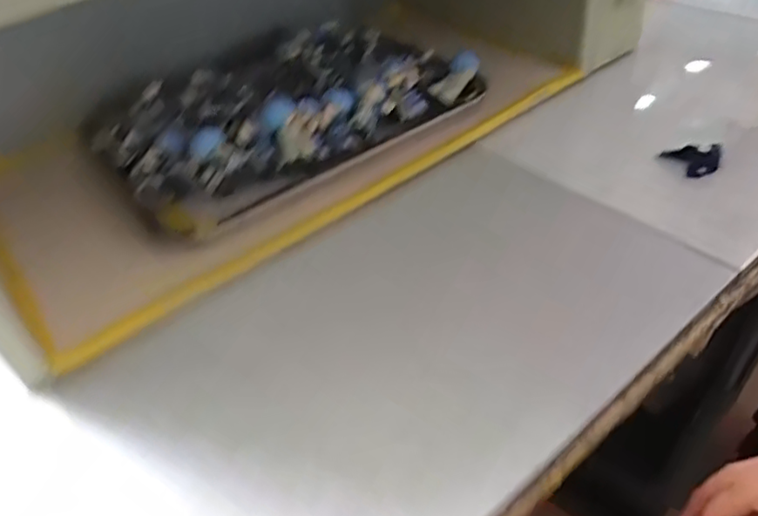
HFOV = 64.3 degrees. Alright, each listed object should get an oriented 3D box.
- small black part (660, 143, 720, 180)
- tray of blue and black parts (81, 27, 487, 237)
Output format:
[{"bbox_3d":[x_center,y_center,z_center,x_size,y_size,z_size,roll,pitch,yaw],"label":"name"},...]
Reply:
[{"bbox_3d":[0.260,-0.083,0.502,0.044,0.021,0.027,13,45,21],"label":"small black part"},{"bbox_3d":[-0.087,-0.151,0.589,0.351,0.066,0.238,-26,45,-21],"label":"tray of blue and black parts"}]

